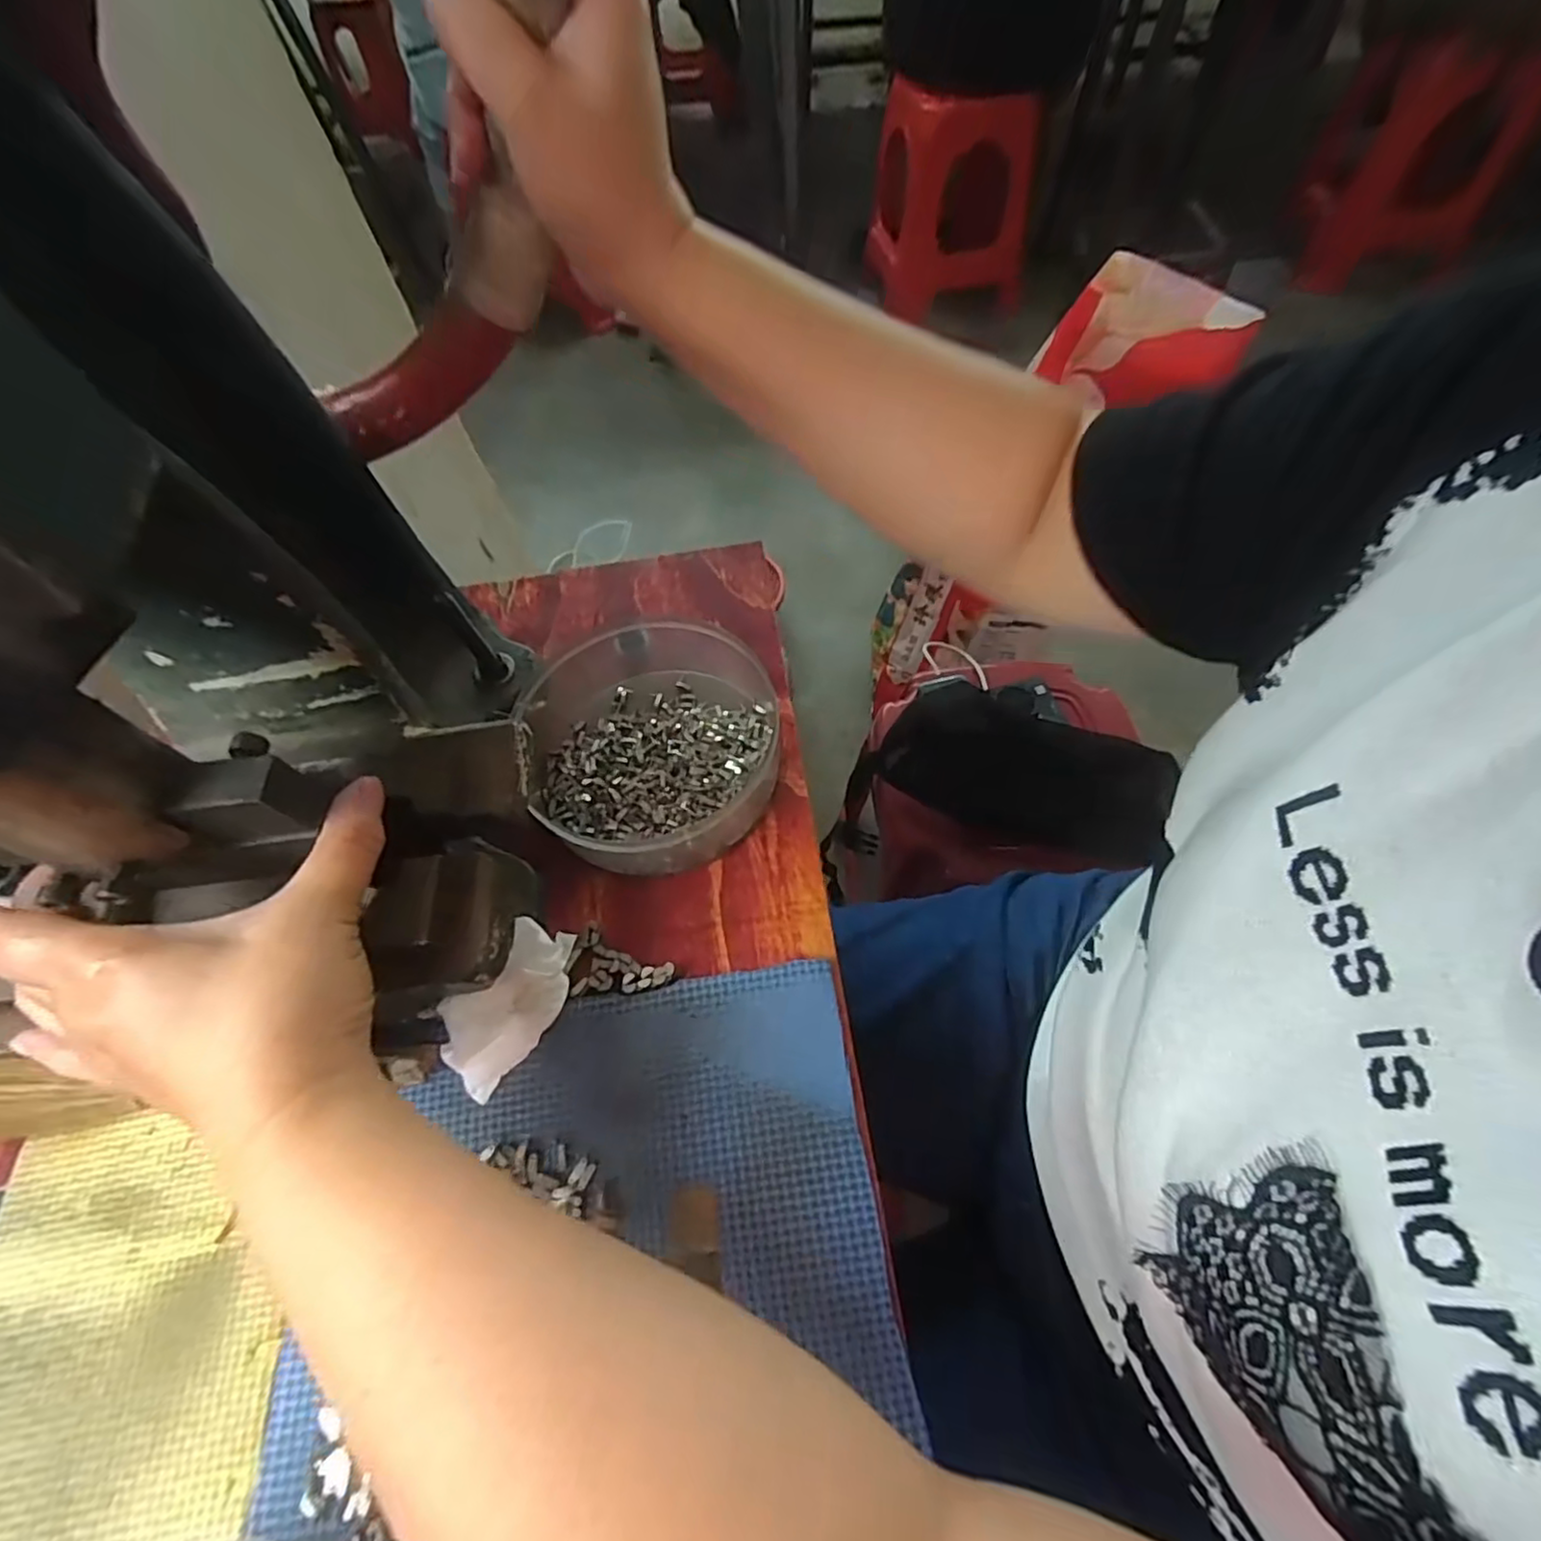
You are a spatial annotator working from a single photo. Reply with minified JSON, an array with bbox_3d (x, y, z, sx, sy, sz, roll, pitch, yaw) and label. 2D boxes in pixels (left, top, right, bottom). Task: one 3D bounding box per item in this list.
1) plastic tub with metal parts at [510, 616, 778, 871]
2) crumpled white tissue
[{"bbox_3d":[-0.070,-0.026,0.370,0.147,0.041,0.149,-2,60,3],"label":"plastic tub with metal parts"},{"bbox_3d":[-0.117,0.104,0.299,0.039,0.023,0.074,20,64,15],"label":"crumpled white tissue"}]

